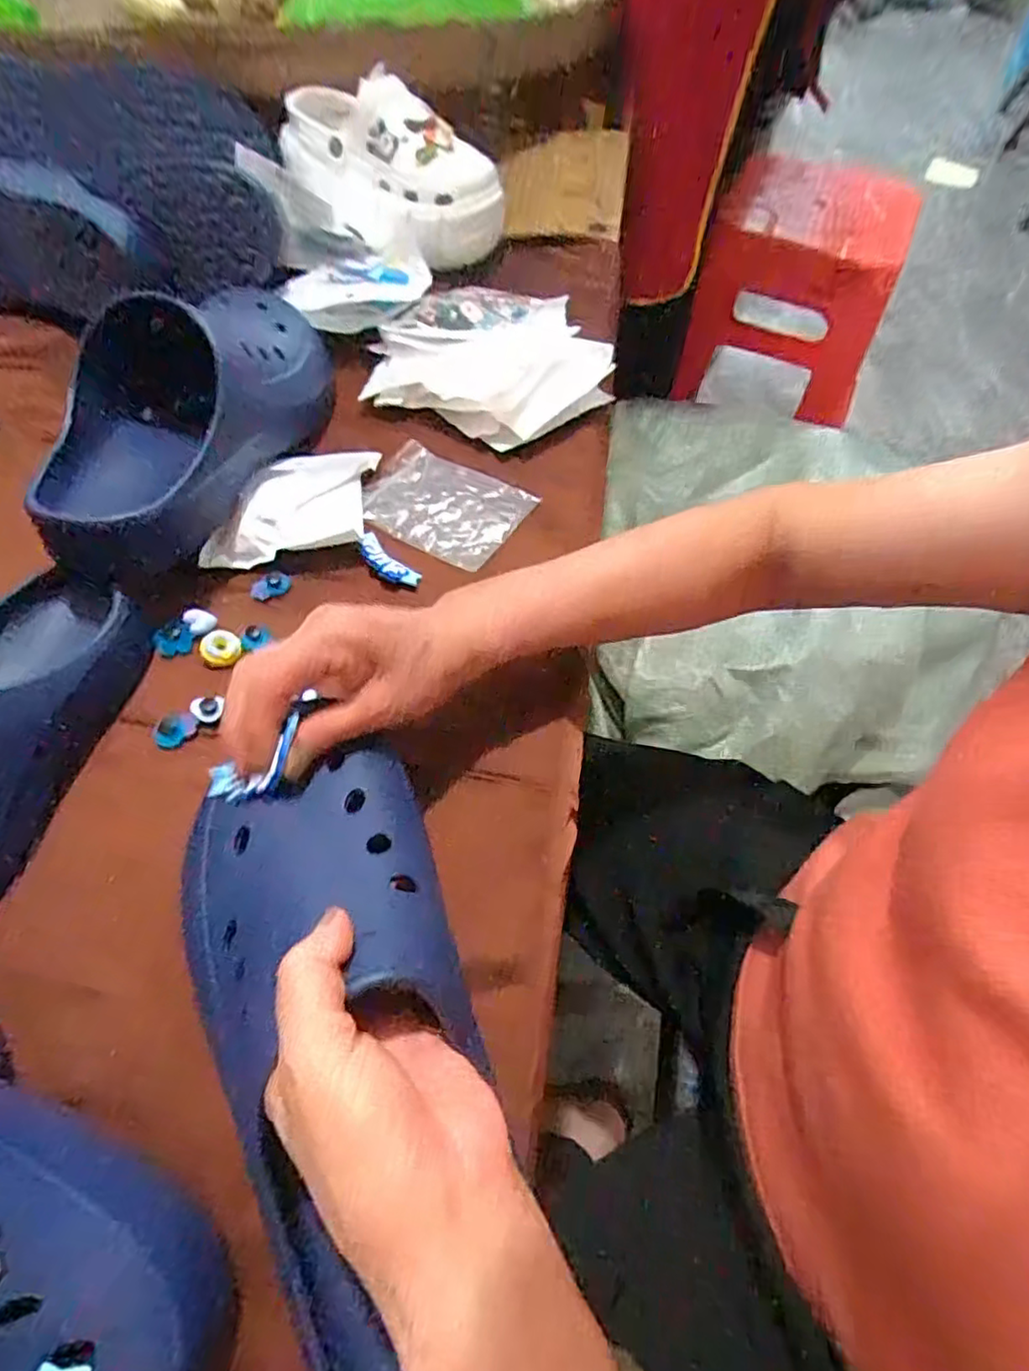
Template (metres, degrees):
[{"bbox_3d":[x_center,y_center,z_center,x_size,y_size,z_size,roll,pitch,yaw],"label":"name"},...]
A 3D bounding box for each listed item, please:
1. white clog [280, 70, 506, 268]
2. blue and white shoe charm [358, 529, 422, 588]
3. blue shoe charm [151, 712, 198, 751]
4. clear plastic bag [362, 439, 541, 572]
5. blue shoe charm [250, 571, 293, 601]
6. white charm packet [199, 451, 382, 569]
[{"bbox_3d":[-0.127,-0.503,0.635,0.223,0.100,0.109,38,68,18],"label":"white clog"},{"bbox_3d":[-0.089,-0.086,0.458,0.053,0.008,0.021,41,69,6],"label":"blue and white shoe charm"},{"bbox_3d":[-0.205,0.027,0.396,0.027,0.006,0.020,-31,66,-15],"label":"blue shoe charm"},{"bbox_3d":[-0.053,-0.135,0.485,0.117,0.004,0.081,28,66,14],"label":"clear plastic bag"},{"bbox_3d":[-0.168,-0.068,0.449,0.028,0.005,0.018,-21,64,-11],"label":"blue shoe charm"},{"bbox_3d":[-0.160,-0.128,0.473,0.127,0.023,0.078,-14,63,-7],"label":"white charm packet"}]

